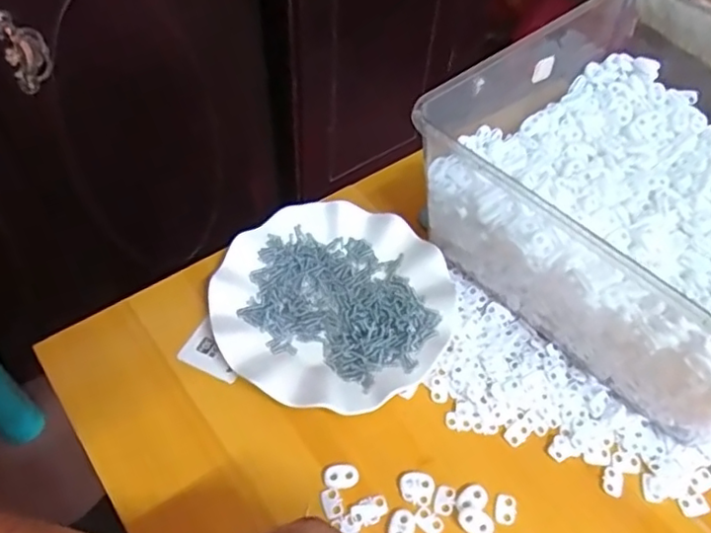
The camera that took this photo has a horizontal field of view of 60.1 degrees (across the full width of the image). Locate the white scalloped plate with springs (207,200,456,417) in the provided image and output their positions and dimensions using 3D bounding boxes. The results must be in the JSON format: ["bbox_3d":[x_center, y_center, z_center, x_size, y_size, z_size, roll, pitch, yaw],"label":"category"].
[{"bbox_3d":[-0.017,0.026,0.479,0.178,0.018,0.177,2,53,-2],"label":"white scalloped plate with springs"}]

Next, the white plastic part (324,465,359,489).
[{"bbox_3d":[-0.009,0.139,0.408,0.023,0.004,0.013,-3,53,-6],"label":"white plastic part"}]

